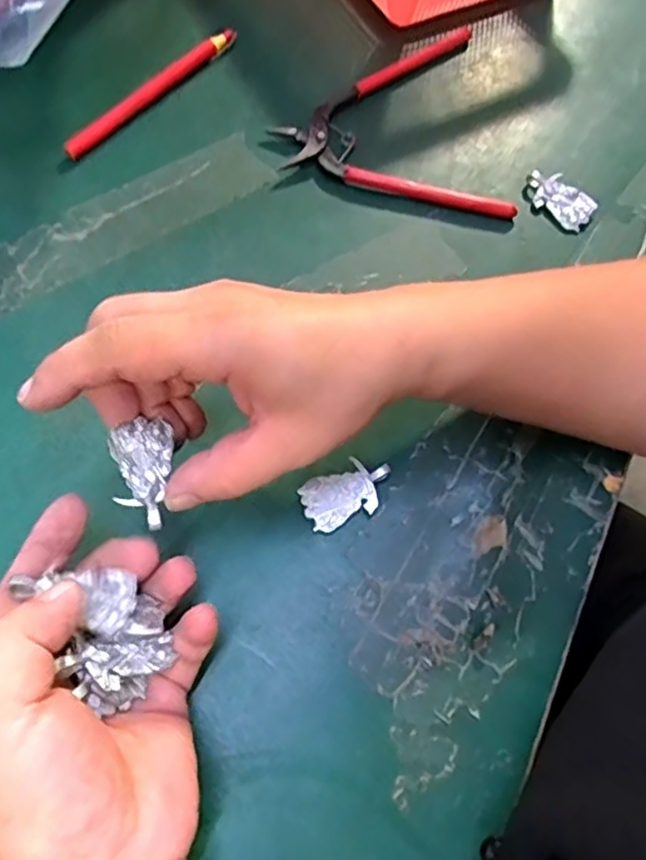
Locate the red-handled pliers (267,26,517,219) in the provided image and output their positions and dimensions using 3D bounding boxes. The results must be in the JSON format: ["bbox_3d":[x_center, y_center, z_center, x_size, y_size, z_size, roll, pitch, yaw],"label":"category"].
[{"bbox_3d":[0.054,-0.205,0.407,0.143,0.011,0.150,12,66,3],"label":"red-handled pliers"}]

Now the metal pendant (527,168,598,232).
[{"bbox_3d":[0.140,-0.138,0.381,0.043,0.010,0.024,42,71,15],"label":"metal pendant"}]

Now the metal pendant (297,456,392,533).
[{"bbox_3d":[0.011,0.029,0.298,0.042,0.008,0.026,-27,70,-14],"label":"metal pendant"}]

